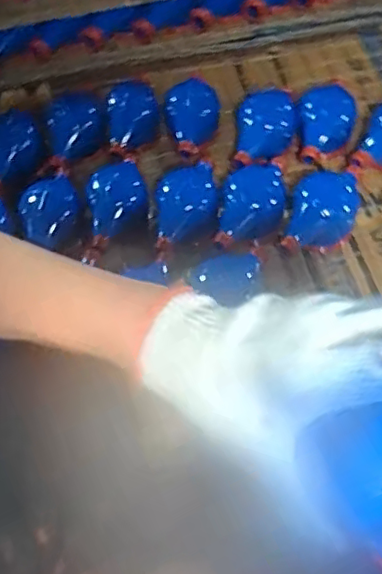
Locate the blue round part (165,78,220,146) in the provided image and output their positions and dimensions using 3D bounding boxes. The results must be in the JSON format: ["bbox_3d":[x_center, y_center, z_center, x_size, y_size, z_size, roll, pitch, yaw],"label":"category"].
[{"bbox_3d":[0.002,-0.261,0.879,0.081,0.091,0.053,-8,56,0],"label":"blue round part"}]

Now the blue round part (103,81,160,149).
[{"bbox_3d":[-0.086,-0.250,0.872,0.080,0.085,0.067,-12,56,-3],"label":"blue round part"}]

